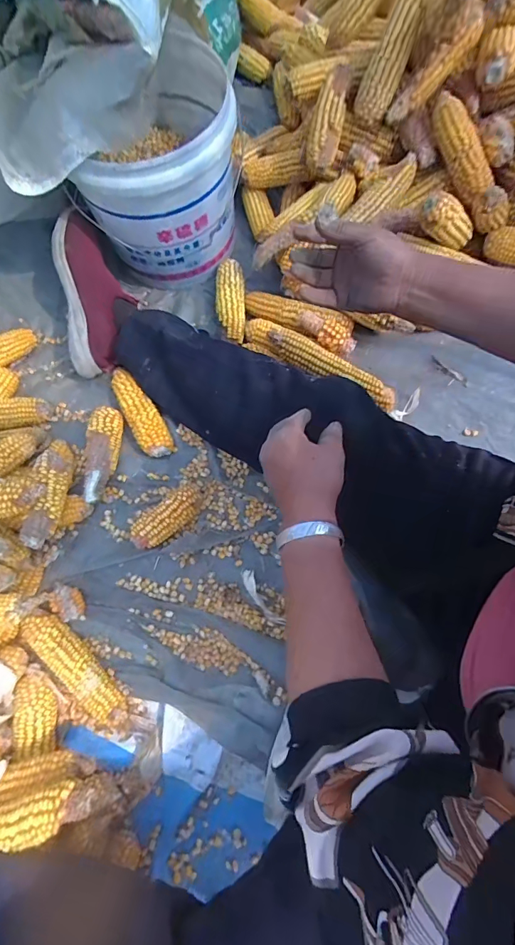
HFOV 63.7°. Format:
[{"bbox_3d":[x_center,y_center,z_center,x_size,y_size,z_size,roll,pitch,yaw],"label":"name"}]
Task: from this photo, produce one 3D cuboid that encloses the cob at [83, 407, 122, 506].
[{"bbox_3d":[-0.235,-0.025,0.638,0.052,0.052,0.145,-1,73,1],"label":"cob"}]

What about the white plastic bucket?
[{"bbox_3d":[-0.134,-0.444,0.645,0.206,0.255,0.239,11,74,5],"label":"white plastic bucket"}]

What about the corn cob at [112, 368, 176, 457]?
[{"bbox_3d":[-0.186,-0.092,0.665,0.050,0.048,0.162,-32,75,-8],"label":"corn cob"}]

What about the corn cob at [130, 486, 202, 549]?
[{"bbox_3d":[-0.132,0.067,0.615,0.116,0.043,0.049,-43,76,-11],"label":"corn cob"}]

